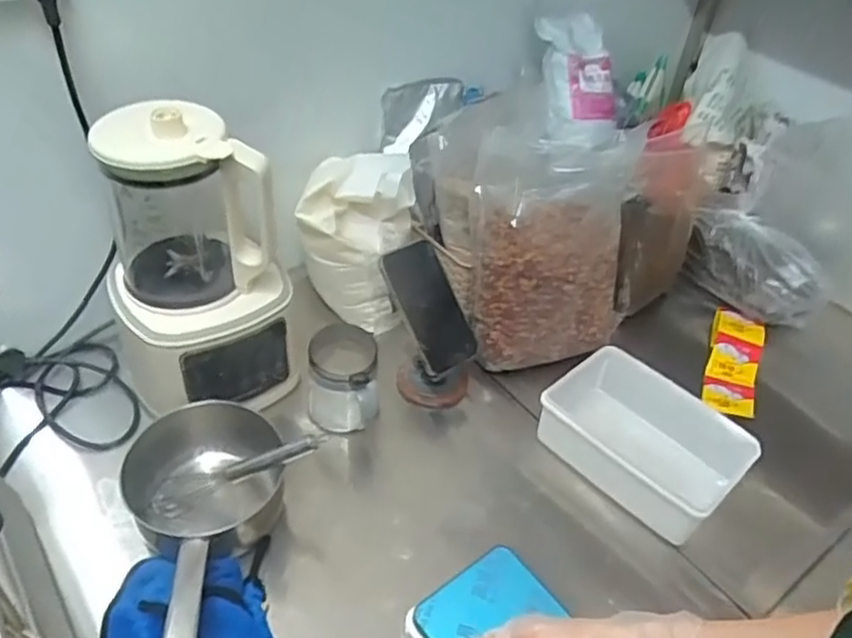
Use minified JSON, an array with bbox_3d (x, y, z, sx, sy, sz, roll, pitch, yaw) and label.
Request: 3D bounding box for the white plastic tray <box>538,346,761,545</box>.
[{"bbox_3d":[0.248,0.143,0.815,0.139,0.086,0.226,-33,55,-31],"label":"white plastic tray"}]

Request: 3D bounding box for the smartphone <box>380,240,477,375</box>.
[{"bbox_3d":[0.004,-0.015,0.844,0.068,0.157,0.016,-24,6,-14],"label":"smartphone"}]

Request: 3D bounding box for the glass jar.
[{"bbox_3d":[-0.098,0.081,0.824,0.084,0.110,0.099,3,45,-1],"label":"glass jar"}]

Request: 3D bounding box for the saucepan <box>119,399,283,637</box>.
[{"bbox_3d":[-0.217,0.214,0.653,0.134,0.119,0.297,-2,31,-5],"label":"saucepan"}]

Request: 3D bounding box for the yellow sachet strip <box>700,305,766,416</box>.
[{"bbox_3d":[0.439,0.057,0.976,0.072,0.034,0.211,18,47,14],"label":"yellow sachet strip"}]

